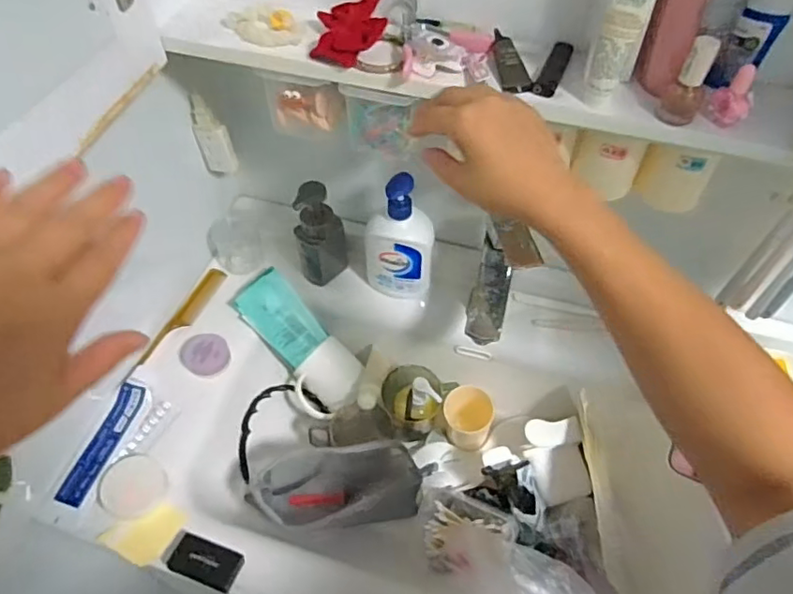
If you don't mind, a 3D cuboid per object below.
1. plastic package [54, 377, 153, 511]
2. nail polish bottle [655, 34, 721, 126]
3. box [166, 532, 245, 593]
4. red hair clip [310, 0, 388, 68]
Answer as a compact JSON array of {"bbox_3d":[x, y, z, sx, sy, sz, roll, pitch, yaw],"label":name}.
[{"bbox_3d":[-0.325,0.161,0.631,0.039,0.015,0.146,15,54,10],"label":"plastic package"},{"bbox_3d":[0.231,-0.171,0.443,0.032,0.067,0.026,28,57,18],"label":"nail polish bottle"},{"bbox_3d":[-0.191,0.265,0.564,0.067,0.027,0.039,17,54,11],"label":"box"},{"bbox_3d":[-0.042,-0.249,0.518,0.064,0.030,0.089,1,53,0],"label":"red hair clip"}]

